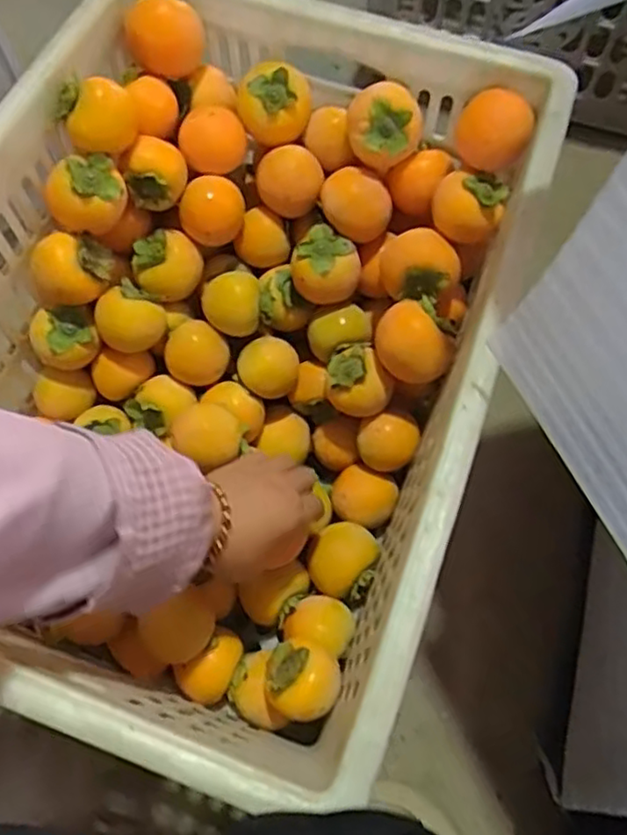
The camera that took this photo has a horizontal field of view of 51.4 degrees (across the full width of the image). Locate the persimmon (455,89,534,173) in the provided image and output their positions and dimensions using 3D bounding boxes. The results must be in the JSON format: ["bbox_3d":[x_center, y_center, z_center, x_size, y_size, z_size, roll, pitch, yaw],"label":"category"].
[{"bbox_3d":[0.139,-0.219,0.508,0.053,0.052,0.051,0,66,0],"label":"persimmon"}]

